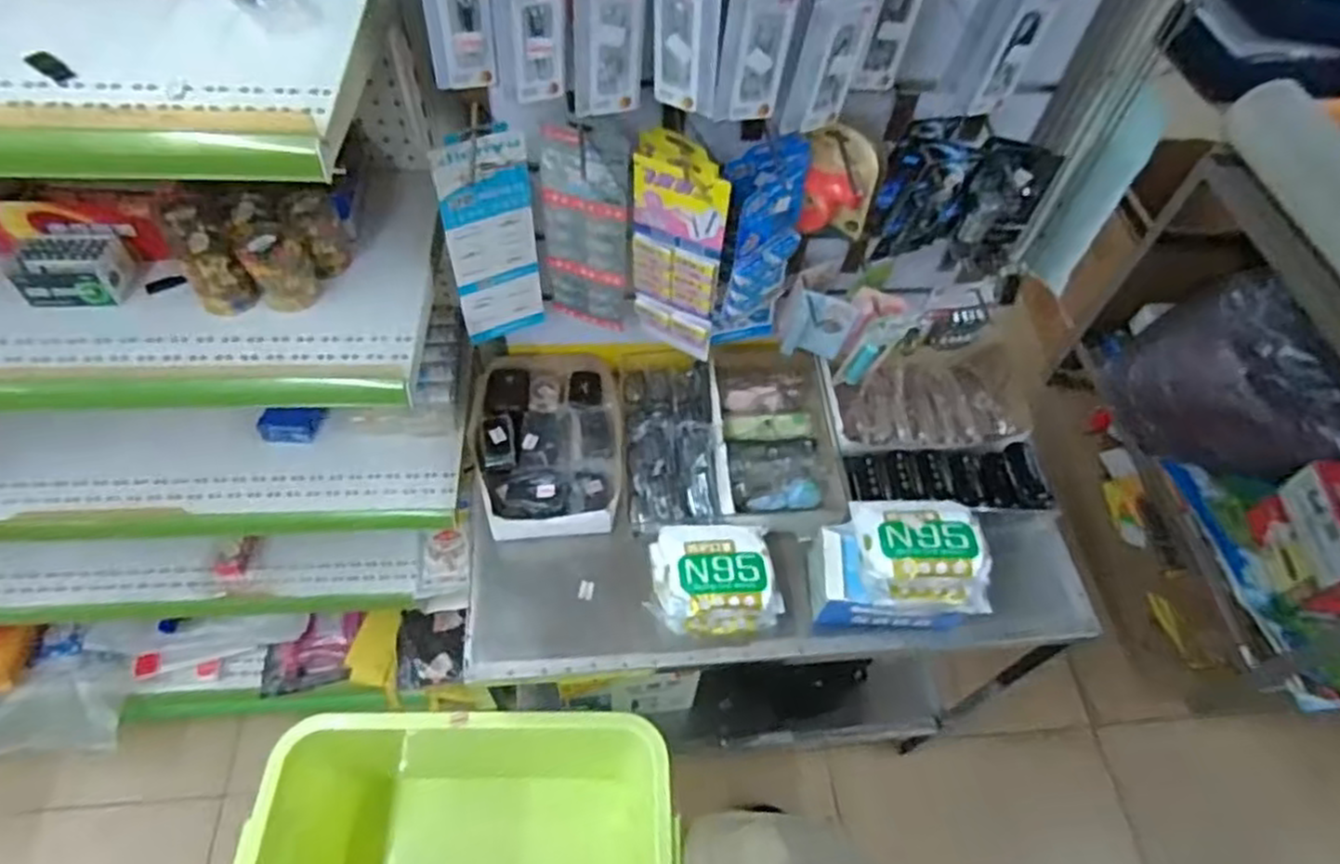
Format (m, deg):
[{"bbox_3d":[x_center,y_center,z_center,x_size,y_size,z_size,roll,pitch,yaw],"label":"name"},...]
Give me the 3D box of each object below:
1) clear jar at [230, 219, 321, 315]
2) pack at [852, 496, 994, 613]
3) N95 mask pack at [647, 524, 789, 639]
[{"bbox_3d":[-0.417,-0.176,0.795,0.060,0.084,0.065,-27,62,-21],"label":"clear jar"},{"bbox_3d":[0.300,0.140,0.876,0.148,0.066,0.114,4,56,-1],"label":"pack"},{"bbox_3d":[0.055,0.182,0.928,0.150,0.070,0.125,-4,56,-7],"label":"N95 mask pack"}]

